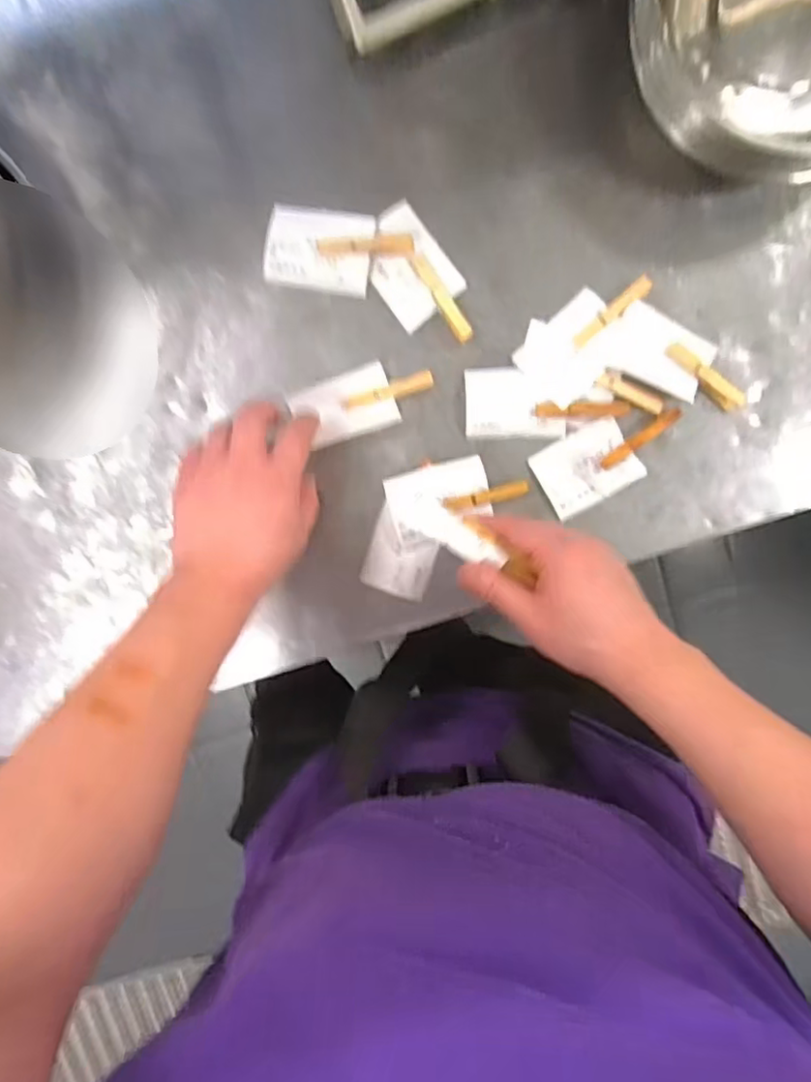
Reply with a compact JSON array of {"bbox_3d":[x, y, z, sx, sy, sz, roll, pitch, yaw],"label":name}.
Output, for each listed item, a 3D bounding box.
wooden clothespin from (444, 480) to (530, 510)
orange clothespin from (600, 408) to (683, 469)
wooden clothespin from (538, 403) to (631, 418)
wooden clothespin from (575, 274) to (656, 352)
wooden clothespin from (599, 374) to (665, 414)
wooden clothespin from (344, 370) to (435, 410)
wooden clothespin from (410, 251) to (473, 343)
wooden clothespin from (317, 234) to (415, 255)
[{"bbox_3d":[0.064,-0.035,0.496,0.068,0.014,0.012,-13,97,1],"label":"wooden clothespin"},{"bbox_3d":[0.183,-0.080,0.494,0.070,0.005,0.012,-36,96,4],"label":"orange clothespin"},{"bbox_3d":[0.138,-0.100,0.486,0.071,0.013,0.011,-1,98,0],"label":"wooden clothespin"},{"bbox_3d":[0.158,-0.175,0.483,0.073,0.008,0.012,-41,96,5],"label":"wooden clothespin"},{"bbox_3d":[0.174,-0.114,0.489,0.054,0.005,0.014,28,96,-4],"label":"wooden clothespin"},{"bbox_3d":[-0.012,-0.115,0.489,0.071,0.017,0.012,-21,97,2],"label":"wooden clothespin"},{"bbox_3d":[0.027,-0.184,0.480,0.013,0.013,0.075,-34,96,4],"label":"wooden clothespin"},{"bbox_3d":[-0.029,-0.221,0.472,0.070,0.010,0.015,-2,98,0],"label":"wooden clothespin"}]

